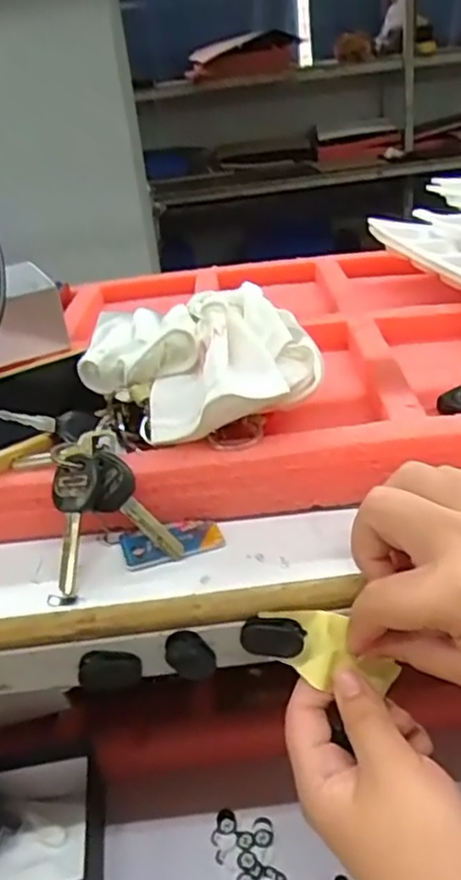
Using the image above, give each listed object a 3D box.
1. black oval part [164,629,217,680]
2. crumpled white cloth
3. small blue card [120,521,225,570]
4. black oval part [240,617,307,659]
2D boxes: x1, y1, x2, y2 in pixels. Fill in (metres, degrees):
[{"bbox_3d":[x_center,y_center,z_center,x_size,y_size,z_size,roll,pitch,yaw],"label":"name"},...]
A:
[{"bbox_3d":[-0.019,0.101,0.318,0.022,0.023,0.009,-8,29,-2],"label":"black oval part"},{"bbox_3d":[-0.014,-0.043,0.371,0.126,0.064,0.094,17,37,35],"label":"crumpled white cloth"},{"bbox_3d":[-0.030,0.050,0.342,0.049,0.005,0.026,-10,33,-13],"label":"small blue card"},{"bbox_3d":[0.020,0.091,0.315,0.029,0.017,0.010,-2,30,8],"label":"black oval part"}]

